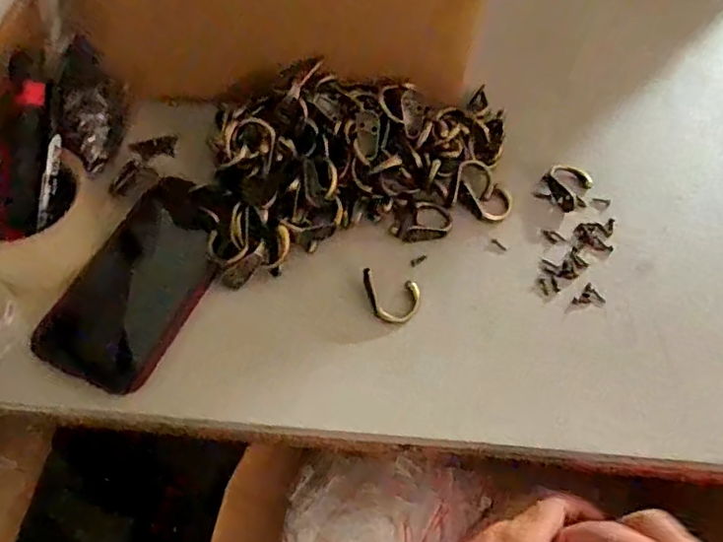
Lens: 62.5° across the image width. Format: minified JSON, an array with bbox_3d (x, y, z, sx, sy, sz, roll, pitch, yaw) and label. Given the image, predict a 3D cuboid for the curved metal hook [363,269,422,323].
[{"bbox_3d":[0.021,0.018,0.411,0.040,0.011,0.034,8,61,2],"label":"curved metal hook"}]

